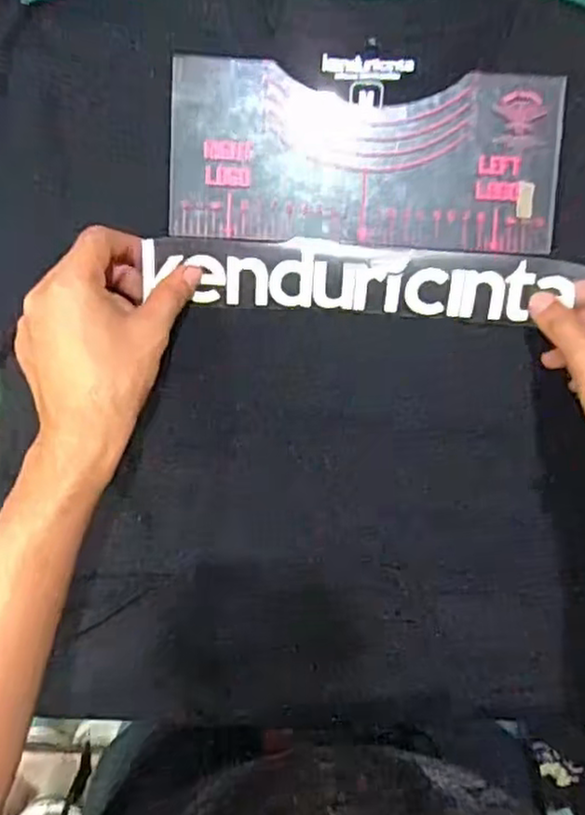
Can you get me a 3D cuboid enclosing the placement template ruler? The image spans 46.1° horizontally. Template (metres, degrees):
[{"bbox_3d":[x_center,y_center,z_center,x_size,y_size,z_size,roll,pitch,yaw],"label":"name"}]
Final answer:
[{"bbox_3d":[0.050,-0.168,0.460,0.256,0.006,0.114,2,95,-2],"label":"placement template ruler"}]

